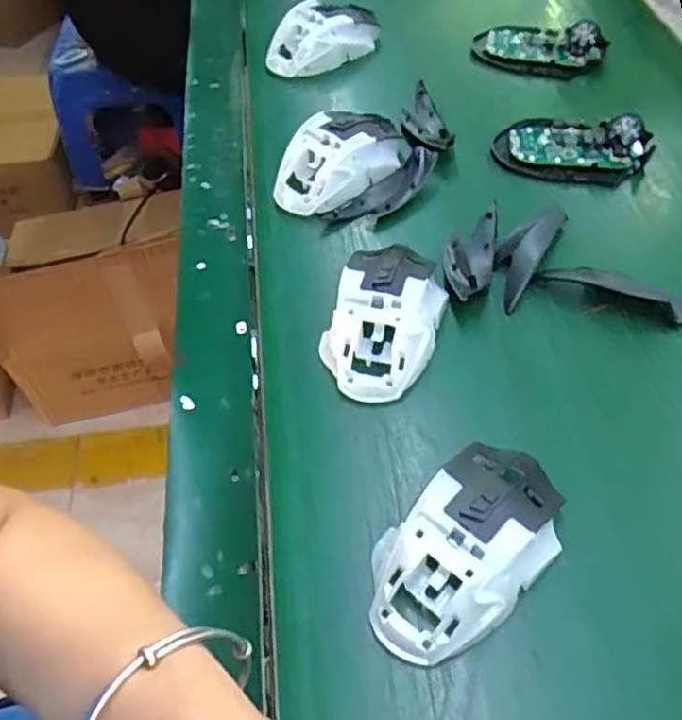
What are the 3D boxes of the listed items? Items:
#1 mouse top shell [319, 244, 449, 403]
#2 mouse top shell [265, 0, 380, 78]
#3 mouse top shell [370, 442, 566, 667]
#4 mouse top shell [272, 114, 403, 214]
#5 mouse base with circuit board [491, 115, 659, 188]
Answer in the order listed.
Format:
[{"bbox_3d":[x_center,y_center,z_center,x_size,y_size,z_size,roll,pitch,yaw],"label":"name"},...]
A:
[{"bbox_3d":[0.027,-0.031,0.412,0.068,0.035,0.117,16,57,15],"label":"mouse top shell"},{"bbox_3d":[-0.017,-0.291,0.601,0.108,0.039,0.059,-34,58,-19],"label":"mouse top shell"},{"bbox_3d":[0.062,0.090,0.321,0.061,0.035,0.112,34,63,25],"label":"mouse top shell"},{"bbox_3d":[-0.002,-0.154,0.504,0.113,0.035,0.064,-37,59,-21],"label":"mouse top shell"},{"bbox_3d":[0.176,-0.162,0.513,0.112,0.029,0.059,15,56,14],"label":"mouse base with circuit board"}]

